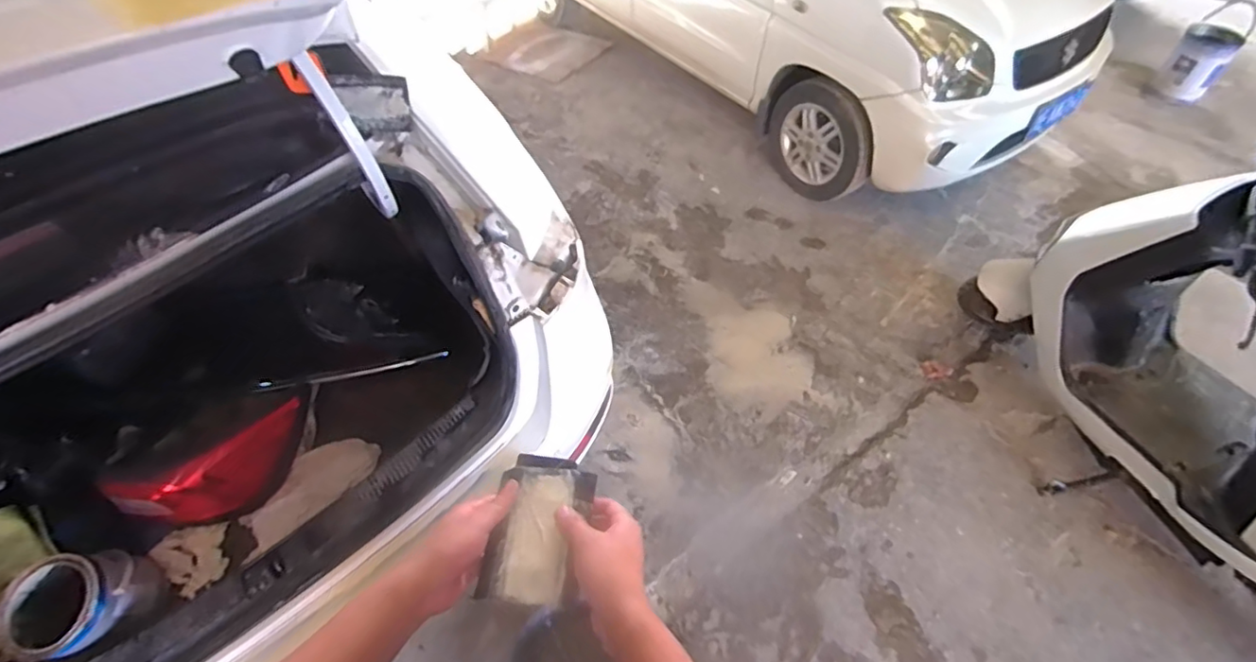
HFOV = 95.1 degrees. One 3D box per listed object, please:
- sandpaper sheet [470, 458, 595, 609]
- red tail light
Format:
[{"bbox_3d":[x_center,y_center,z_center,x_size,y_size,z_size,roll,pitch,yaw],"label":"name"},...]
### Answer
[{"bbox_3d":[-0.093,0.206,0.616,0.098,0.021,0.158,6,51,7],"label":"sandpaper sheet"},{"bbox_3d":[-0.795,0.274,1.140,0.334,0.160,0.101,-33,58,-25],"label":"red tail light"}]

